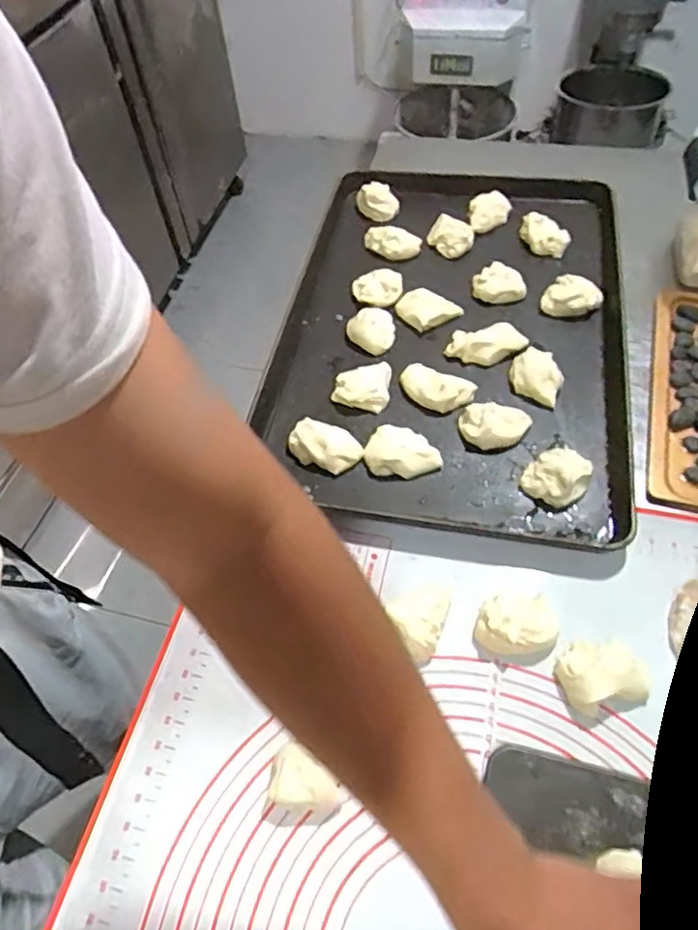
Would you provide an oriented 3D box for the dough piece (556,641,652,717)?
[{"bbox_3d":[0.209,0.171,0.520,0.066,0.026,0.055,-13,53,-4],"label":"dough piece"}]

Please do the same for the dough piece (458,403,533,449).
[{"bbox_3d":[0.160,-0.042,0.681,0.076,0.027,0.046,-2,53,4],"label":"dough piece"}]

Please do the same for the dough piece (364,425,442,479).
[{"bbox_3d":[0.058,-0.015,0.672,0.078,0.024,0.056,3,53,7],"label":"dough piece"}]

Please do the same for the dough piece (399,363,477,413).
[{"bbox_3d":[0.099,-0.088,0.725,0.084,0.029,0.046,23,58,21],"label":"dough piece"}]

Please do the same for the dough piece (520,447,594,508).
[{"bbox_3d":[0.213,0.010,0.639,0.058,0.030,0.060,-2,53,3],"label":"dough piece"}]

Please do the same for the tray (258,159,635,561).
[{"bbox_3d":[0.127,-0.193,0.794,0.416,0.031,0.625,6,54,10],"label":"tray"}]

